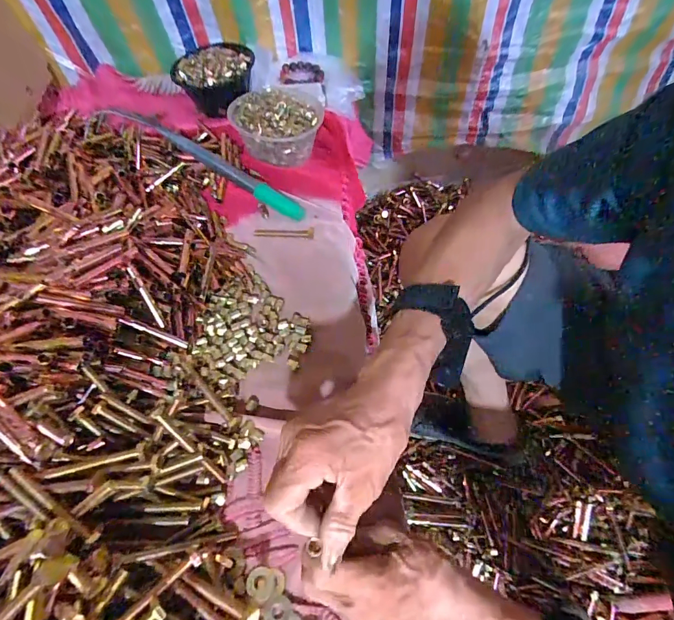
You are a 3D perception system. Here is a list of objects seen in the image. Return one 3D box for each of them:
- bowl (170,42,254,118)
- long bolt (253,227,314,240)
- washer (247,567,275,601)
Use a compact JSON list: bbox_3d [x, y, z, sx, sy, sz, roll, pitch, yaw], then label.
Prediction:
[{"bbox_3d":[-0.243,-0.459,0.770,0.148,0.092,0.130,-6,55,-1],"label":"bowl"},{"bbox_3d":[-0.085,-0.122,0.616,0.097,0.009,0.018,3,55,5],"label":"long bolt"},{"bbox_3d":[-0.069,0.247,0.352,0.025,0.004,0.024,-1,55,2],"label":"washer"}]

